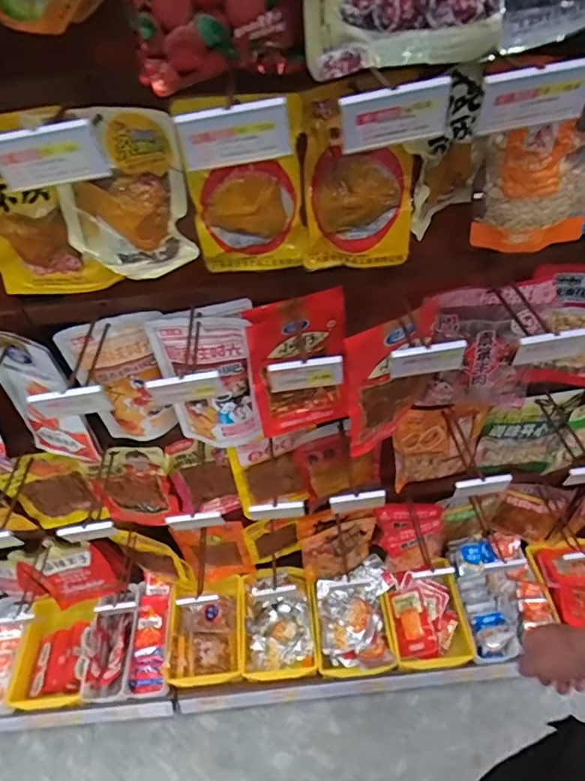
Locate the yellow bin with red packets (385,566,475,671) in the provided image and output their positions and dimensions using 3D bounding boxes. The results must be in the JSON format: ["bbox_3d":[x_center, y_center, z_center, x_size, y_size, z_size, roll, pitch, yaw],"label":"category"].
[{"bbox_3d":[0.331,0.556,1.275,0.175,0.076,0.215,-7,47,0],"label":"yellow bin with red packets"}]

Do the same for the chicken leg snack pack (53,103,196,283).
[{"bbox_3d":[-0.194,-0.219,0.588,0.145,0.182,0.029,-3,41,1],"label":"chicken leg snack pack"}]

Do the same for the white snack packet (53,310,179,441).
[{"bbox_3d":[-0.259,-0.014,0.813,0.136,0.238,0.037,-14,47,-7],"label":"white snack packet"}]

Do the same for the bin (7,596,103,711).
[{"bbox_3d":[-0.584,0.641,1.266,0.189,0.073,0.232,-3,47,3],"label":"bin"}]

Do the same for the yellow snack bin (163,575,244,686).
[{"bbox_3d":[-0.216,0.594,1.289,0.174,0.099,0.239,-5,47,2],"label":"yellow snack bin"}]

